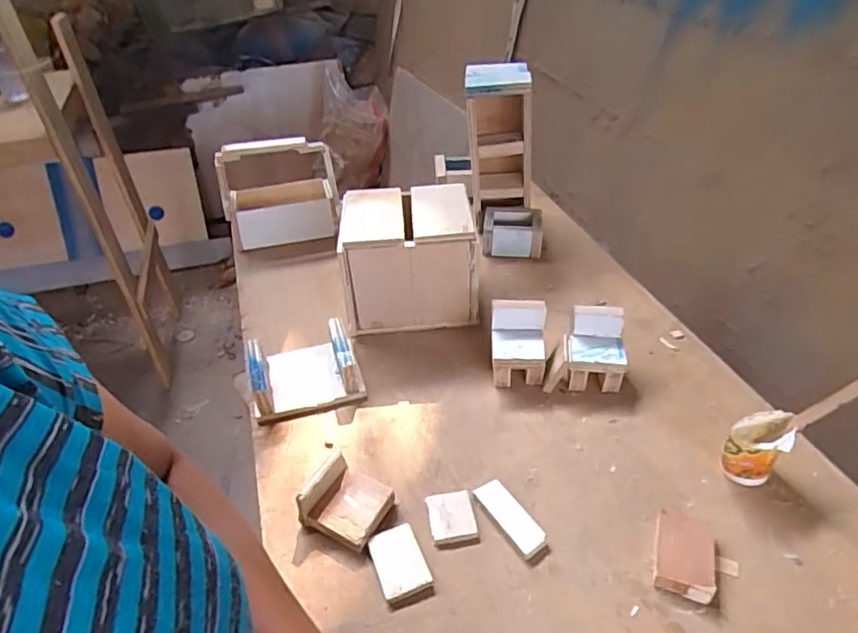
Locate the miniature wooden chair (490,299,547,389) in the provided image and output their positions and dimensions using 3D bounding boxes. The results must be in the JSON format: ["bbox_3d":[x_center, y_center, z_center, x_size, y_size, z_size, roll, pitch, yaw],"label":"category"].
[{"bbox_3d":[0.098,0.032,0.659,0.064,0.076,0.066,2,38,7],"label":"miniature wooden chair"}]

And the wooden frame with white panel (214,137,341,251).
[{"bbox_3d":[-0.230,-0.196,0.893,0.172,0.148,0.084,-10,38,-8],"label":"wooden frame with white panel"}]

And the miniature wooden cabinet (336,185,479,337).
[{"bbox_3d":[-0.025,-0.070,0.743,0.158,0.148,0.125,-5,38,-1],"label":"miniature wooden cabinet"}]

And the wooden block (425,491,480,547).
[{"bbox_3d":[0.020,0.181,0.526,0.040,0.009,0.047,-8,38,-6],"label":"wooden block"}]

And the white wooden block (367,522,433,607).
[{"bbox_3d":[-0.025,0.209,0.492,0.039,0.011,0.058,-16,40,-15],"label":"white wooden block"}]

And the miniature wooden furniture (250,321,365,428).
[{"bbox_3d":[-0.145,0.058,0.667,0.120,0.054,0.109,-14,39,-13],"label":"miniature wooden furniture"}]

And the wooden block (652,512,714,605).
[{"bbox_3d":[0.211,0.198,0.485,0.044,0.020,0.065,10,40,16],"label":"wooden block"}]

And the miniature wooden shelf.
[{"bbox_3d":[0.099,-0.254,0.855,0.102,0.204,0.076,3,37,6],"label":"miniature wooden shelf"}]

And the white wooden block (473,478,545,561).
[{"bbox_3d":[0.073,0.181,0.526,0.029,0.010,0.077,-25,43,-25],"label":"white wooden block"}]

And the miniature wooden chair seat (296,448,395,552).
[{"bbox_3d":[-0.073,0.166,0.529,0.071,0.042,0.064,20,44,27],"label":"miniature wooden chair seat"}]

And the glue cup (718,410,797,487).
[{"bbox_3d":[0.301,0.123,0.540,0.049,0.067,0.047,-2,38,2],"label":"glue cup"}]

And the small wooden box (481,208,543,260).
[{"bbox_3d":[0.125,-0.126,0.881,0.086,0.049,0.078,2,38,7],"label":"small wooden box"}]

